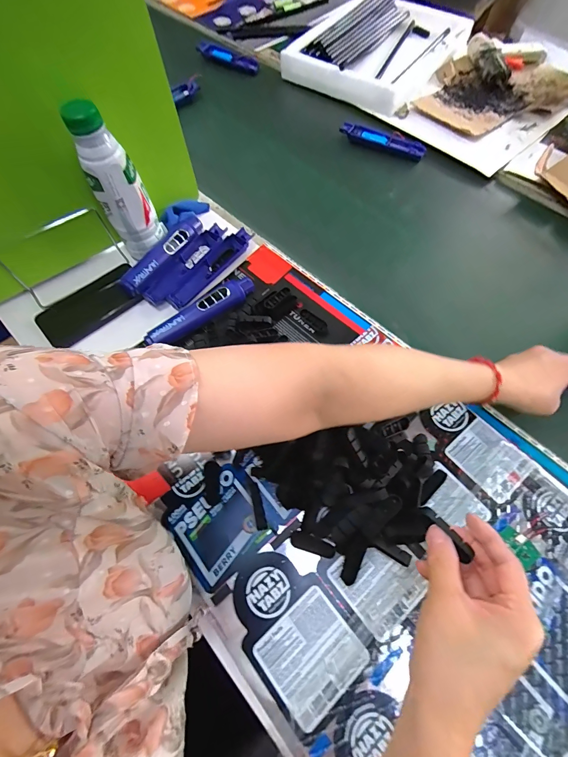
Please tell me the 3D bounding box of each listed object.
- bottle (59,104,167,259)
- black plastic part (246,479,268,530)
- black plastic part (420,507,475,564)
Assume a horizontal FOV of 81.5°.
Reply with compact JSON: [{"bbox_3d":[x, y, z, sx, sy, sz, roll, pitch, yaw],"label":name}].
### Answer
[{"bbox_3d":[-0.222,-0.256,0.448,0.065,0.177,0.060,-31,69,-12],"label":"bottle"},{"bbox_3d":[-0.030,0.140,0.368,0.012,0.004,0.055,-16,67,-7],"label":"black plastic part"},{"bbox_3d":[0.133,0.126,0.270,0.011,0.008,0.048,-33,64,-14],"label":"black plastic part"}]

